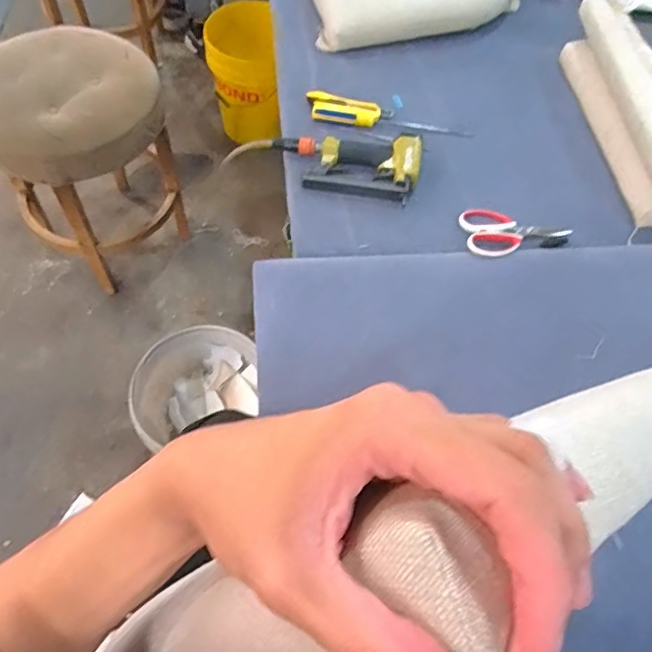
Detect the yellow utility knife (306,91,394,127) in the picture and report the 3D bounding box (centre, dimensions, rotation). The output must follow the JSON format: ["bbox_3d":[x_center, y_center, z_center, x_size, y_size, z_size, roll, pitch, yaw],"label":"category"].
[{"bbox_3d":[0.043,-0.399,1.036,0.160,0.015,0.062,8,60,0],"label":"yellow utility knife"}]

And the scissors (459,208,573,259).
[{"bbox_3d":[0.317,-0.160,0.941,0.179,0.011,0.093,-5,61,-7],"label":"scissors"}]

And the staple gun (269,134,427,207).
[{"bbox_3d":[0.035,-0.293,0.973,0.255,0.037,0.136,14,61,4],"label":"staple gun"}]

